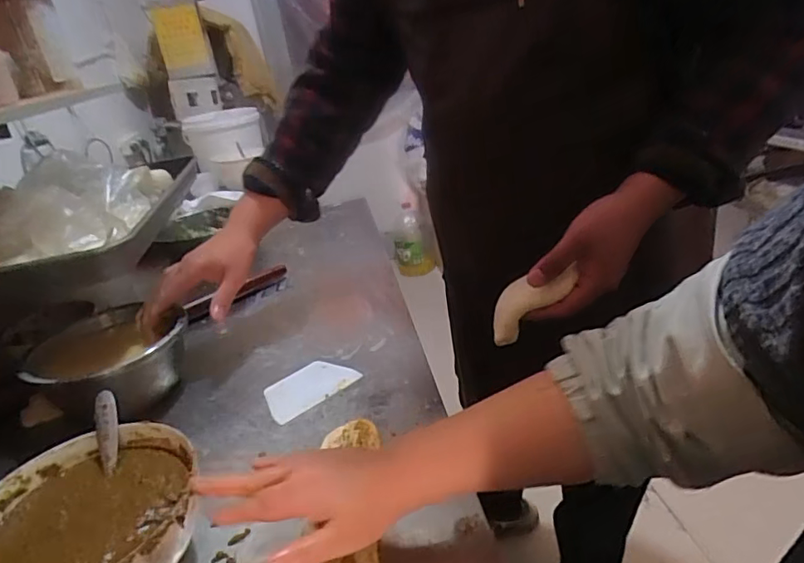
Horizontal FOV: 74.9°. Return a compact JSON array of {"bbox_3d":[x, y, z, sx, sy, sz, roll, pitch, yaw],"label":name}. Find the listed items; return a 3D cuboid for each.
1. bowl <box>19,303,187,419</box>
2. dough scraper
[{"bbox_3d":[-0.365,0.102,0.668,0.199,0.077,0.183,-6,25,3],"label":"bowl"},{"bbox_3d":[-0.116,0.129,0.650,0.111,0.006,0.082,-23,28,-29],"label":"dough scraper"}]

